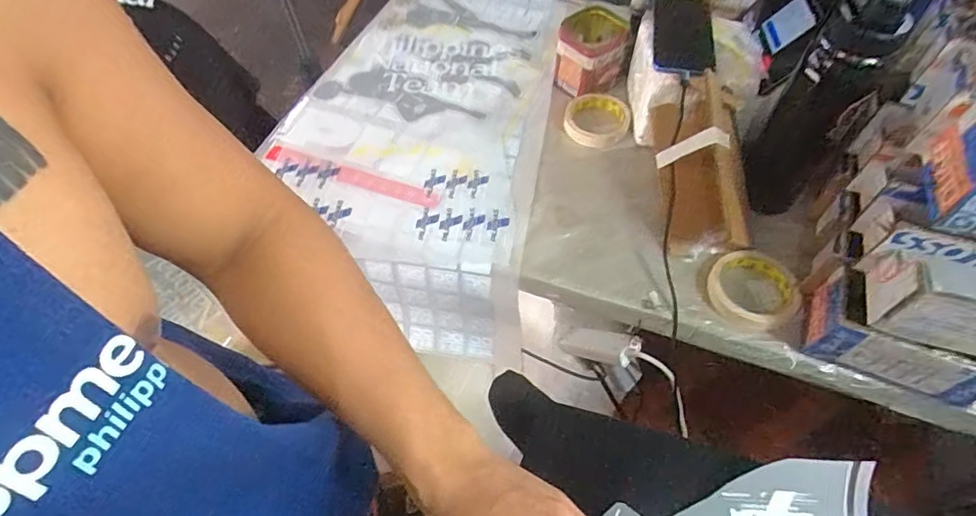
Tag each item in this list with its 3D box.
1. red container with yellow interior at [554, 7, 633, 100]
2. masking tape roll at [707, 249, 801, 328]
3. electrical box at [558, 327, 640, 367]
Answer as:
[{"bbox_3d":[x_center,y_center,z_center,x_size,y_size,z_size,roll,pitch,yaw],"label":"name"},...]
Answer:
[{"bbox_3d":[0.154,-0.305,0.781,0.102,0.070,0.116,14,57,9],"label":"red container with yellow interior"},{"bbox_3d":[0.297,0.035,0.590,0.090,0.017,0.090,11,57,7],"label":"masking tape roll"},{"bbox_3d":[0.146,0.119,0.702,0.126,0.027,0.034,-1,43,50],"label":"electrical box"}]

